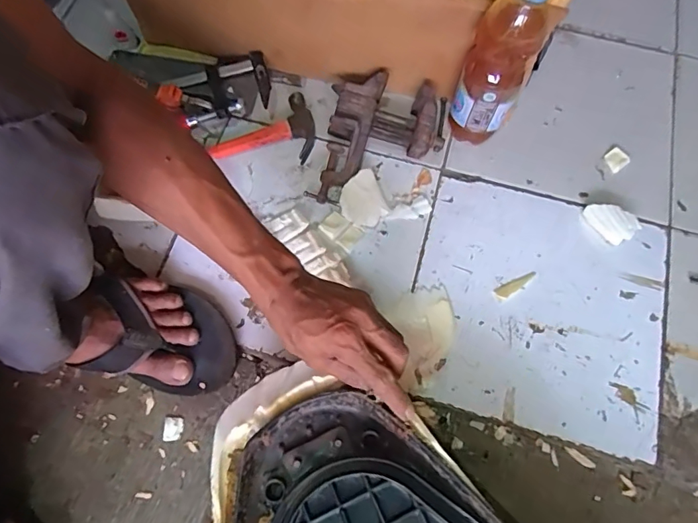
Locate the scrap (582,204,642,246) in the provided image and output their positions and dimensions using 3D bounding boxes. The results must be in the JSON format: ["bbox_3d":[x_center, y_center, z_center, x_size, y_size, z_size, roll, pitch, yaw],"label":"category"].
[{"bbox_3d":[0.330,-0.053,0.592,0.044,0.021,0.061,-37,75,-14],"label":"scrap"}]

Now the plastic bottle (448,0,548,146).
[{"bbox_3d":[0.170,-0.227,0.544,0.070,0.233,0.068,26,70,8],"label":"plastic bottle"}]

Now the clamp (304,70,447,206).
[{"bbox_3d":[0.043,-0.154,0.603,0.152,0.062,0.174,12,69,3],"label":"clamp"}]

